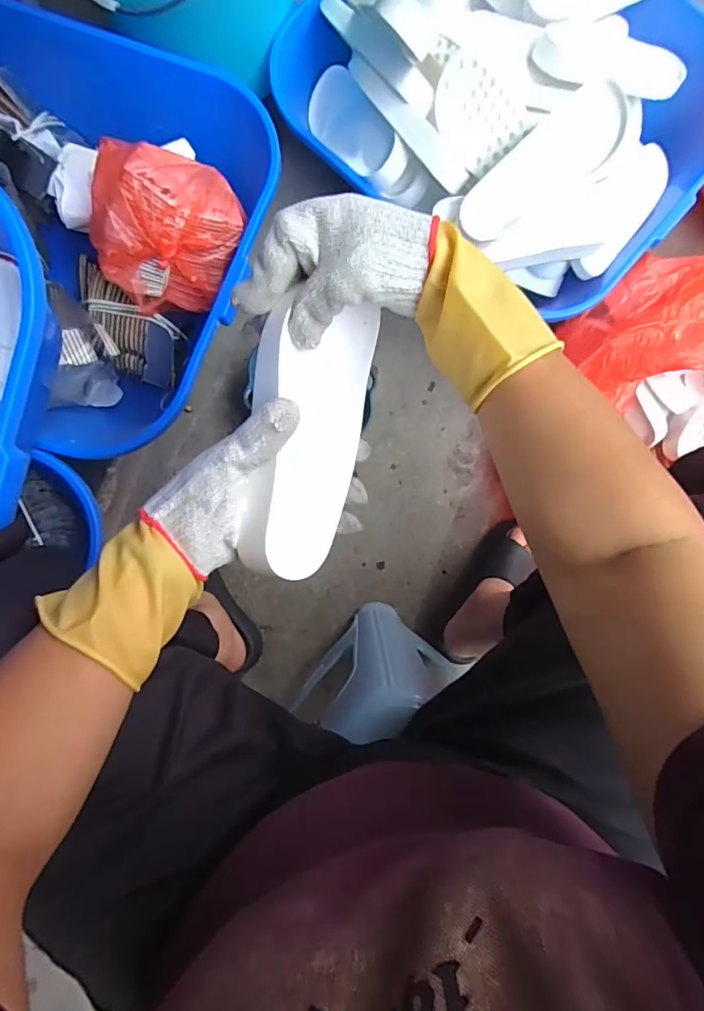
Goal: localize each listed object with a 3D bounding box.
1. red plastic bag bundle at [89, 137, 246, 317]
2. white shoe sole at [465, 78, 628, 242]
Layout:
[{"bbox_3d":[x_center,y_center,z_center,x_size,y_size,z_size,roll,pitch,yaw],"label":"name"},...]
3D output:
[{"bbox_3d":[-0.232,-0.346,0.626,0.173,0.087,0.194,14,87,1],"label":"red plastic bag bundle"},{"bbox_3d":[0.245,-0.440,0.653,0.239,0.066,0.084,-36,87,-1],"label":"white shoe sole"}]

